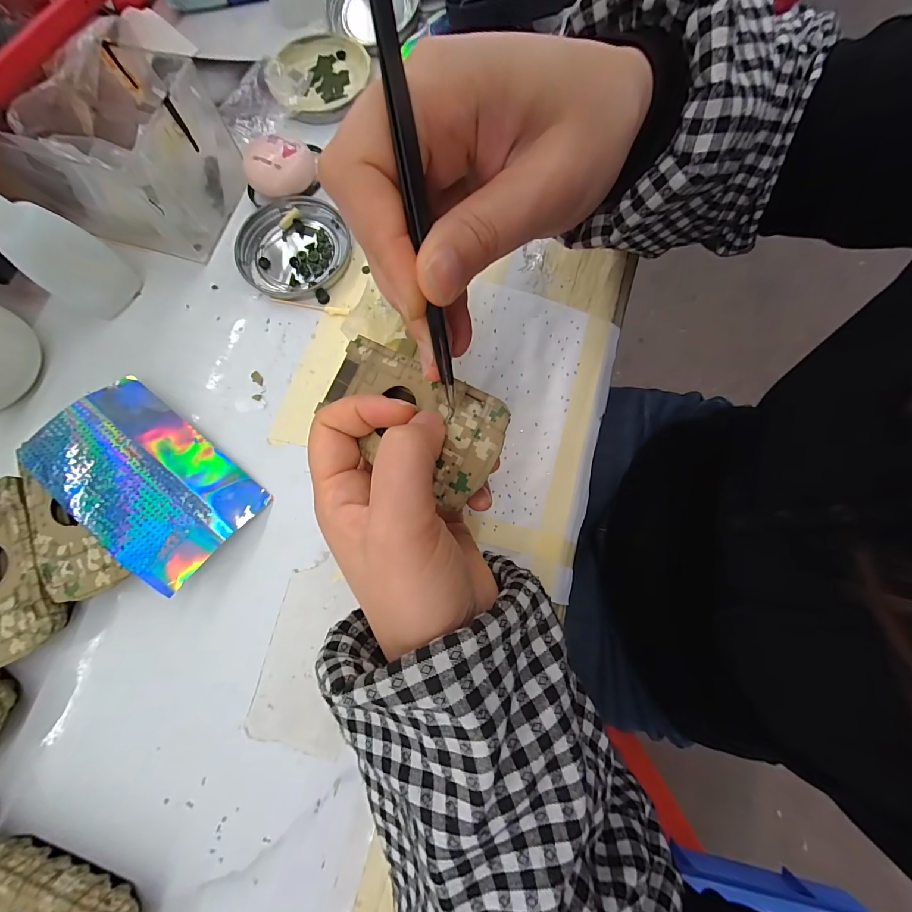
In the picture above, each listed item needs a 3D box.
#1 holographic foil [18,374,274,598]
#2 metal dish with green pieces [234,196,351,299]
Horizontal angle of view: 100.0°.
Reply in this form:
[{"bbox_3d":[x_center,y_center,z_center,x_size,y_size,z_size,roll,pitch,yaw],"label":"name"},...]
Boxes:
[{"bbox_3d":[-0.183,0.014,0.228,0.123,0.028,0.074,38,81,10],"label":"holographic foil"},{"bbox_3d":[-0.117,-0.149,0.273,0.076,0.009,0.075,-4,77,1],"label":"metal dish with green pieces"}]

